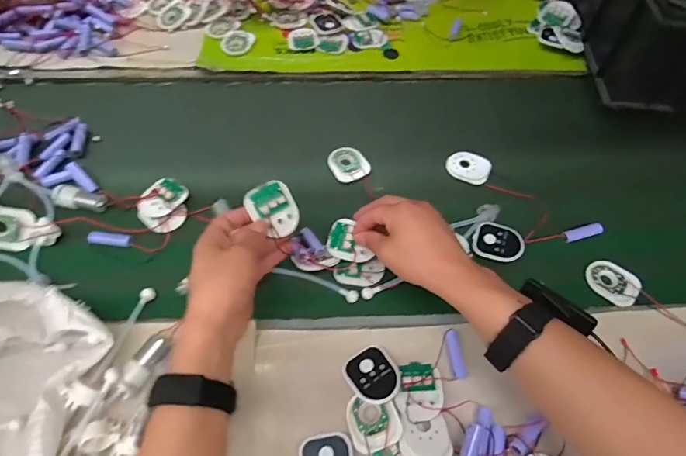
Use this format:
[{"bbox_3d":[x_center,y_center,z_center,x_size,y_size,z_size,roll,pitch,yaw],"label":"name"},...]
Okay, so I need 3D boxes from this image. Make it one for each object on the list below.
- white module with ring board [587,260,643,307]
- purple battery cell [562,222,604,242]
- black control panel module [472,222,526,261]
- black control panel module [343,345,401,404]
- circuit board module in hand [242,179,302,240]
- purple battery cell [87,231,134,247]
[{"bbox_3d":[0.319,0.064,0.516,0.045,0.013,0.058,-36,68,-20],"label":"white module with ring board"},{"bbox_3d":[0.299,0.005,0.544,0.047,0.014,0.014,-17,62,8],"label":"purple battery cell"},{"bbox_3d":[0.192,0.017,0.537,0.058,0.009,0.051,10,61,3],"label":"black control panel module"},{"bbox_3d":[0.031,0.148,0.441,0.048,0.010,0.056,-31,67,-18],"label":"black control panel module"},{"bbox_3d":[-0.072,-0.019,0.465,0.049,0.011,0.059,-29,100,-25],"label":"circuit board module in hand"},{"bbox_3d":[-0.283,0.016,0.535,0.054,0.017,0.015,7,61,2],"label":"purple battery cell"}]

